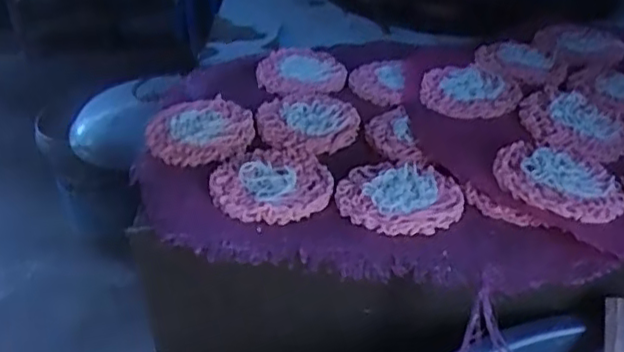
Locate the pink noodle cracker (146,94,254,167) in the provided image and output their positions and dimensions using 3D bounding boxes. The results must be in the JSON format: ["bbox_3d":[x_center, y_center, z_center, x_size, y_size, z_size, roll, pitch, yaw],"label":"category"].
[{"bbox_3d":[-0.082,-0.037,0.472,0.075,0.009,0.065,-1,40,-3],"label":"pink noodle cracker"}]

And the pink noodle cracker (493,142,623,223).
[{"bbox_3d":[0.156,0.003,0.409,0.078,0.013,0.068,10,36,16],"label":"pink noodle cracker"}]

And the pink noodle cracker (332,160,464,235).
[{"bbox_3d":[0.056,0.011,0.409,0.073,0.007,0.072,-1,34,1],"label":"pink noodle cracker"}]

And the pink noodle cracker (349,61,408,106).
[{"bbox_3d":[0.056,-0.081,0.543,0.047,0.012,0.067,2,34,6],"label":"pink noodle cracker"}]

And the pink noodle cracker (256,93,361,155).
[{"bbox_3d":[-0.002,-0.044,0.493,0.075,0.011,0.078,-1,34,1],"label":"pink noodle cracker"}]

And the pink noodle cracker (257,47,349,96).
[{"bbox_3d":[-0.006,-0.092,0.561,0.074,0.009,0.080,-1,34,1],"label":"pink noodle cracker"}]

